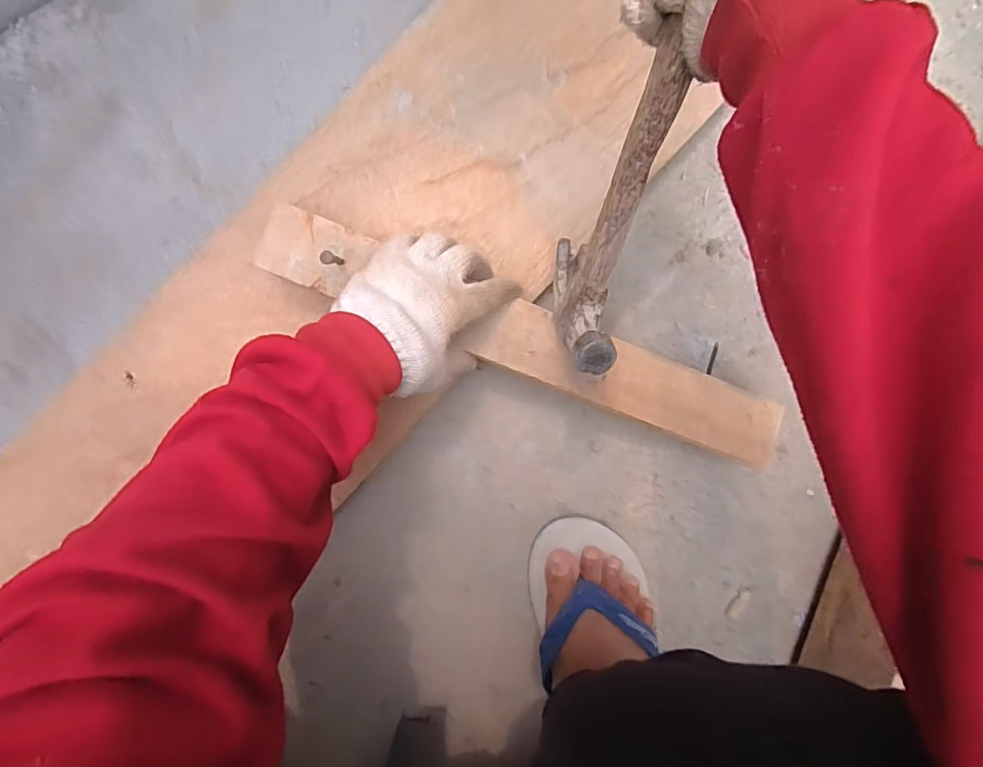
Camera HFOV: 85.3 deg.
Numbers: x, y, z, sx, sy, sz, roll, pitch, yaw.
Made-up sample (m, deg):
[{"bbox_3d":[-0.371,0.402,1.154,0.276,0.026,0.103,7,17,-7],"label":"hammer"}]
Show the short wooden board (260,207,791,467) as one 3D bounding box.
[{"bbox_3d":[0.033,-0.035,0.431,0.441,0.011,0.057,22,91,-6],"label":"short wooden board"}]

